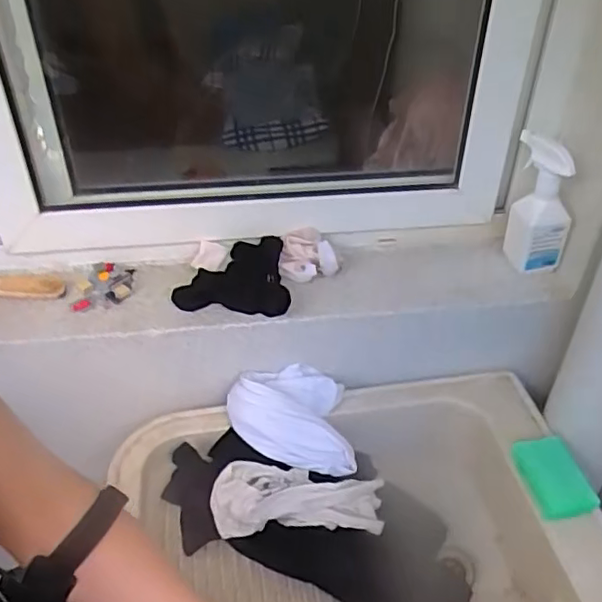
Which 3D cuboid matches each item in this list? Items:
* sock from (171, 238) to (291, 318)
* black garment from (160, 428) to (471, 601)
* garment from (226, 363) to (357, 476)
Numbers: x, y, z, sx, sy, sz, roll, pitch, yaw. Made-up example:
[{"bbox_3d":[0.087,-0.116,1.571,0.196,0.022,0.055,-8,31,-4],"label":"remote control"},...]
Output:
[{"bbox_3d":[-0.092,-0.032,0.837,0.149,0.064,0.100,2,38,2],"label":"sock"},{"bbox_3d":[0.019,0.274,0.758,0.390,0.138,0.163,12,40,14],"label":"black garment"},{"bbox_3d":[-0.010,0.154,0.823,0.168,0.071,0.125,6,39,7],"label":"garment"}]

